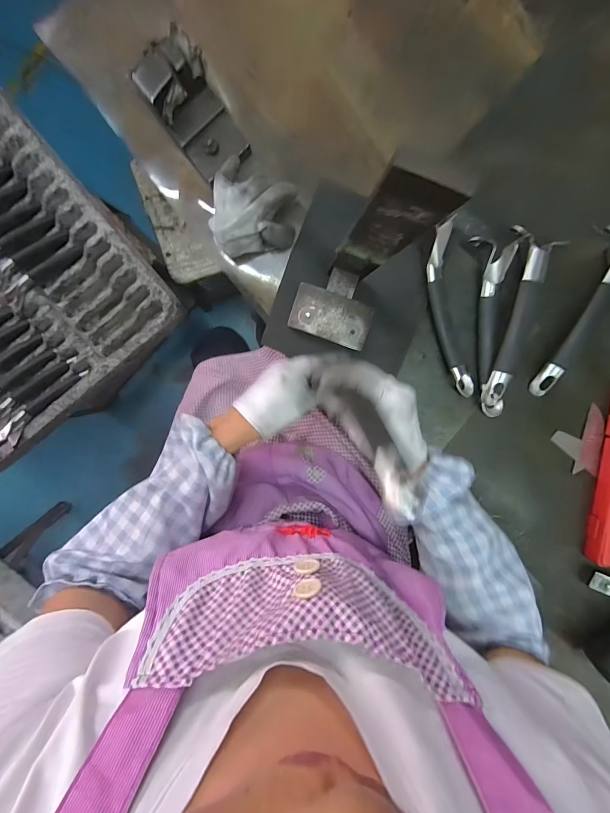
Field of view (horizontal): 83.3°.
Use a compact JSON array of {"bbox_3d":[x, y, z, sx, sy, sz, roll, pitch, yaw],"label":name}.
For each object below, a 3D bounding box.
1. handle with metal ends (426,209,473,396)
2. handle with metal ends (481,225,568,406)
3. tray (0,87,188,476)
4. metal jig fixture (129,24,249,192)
[{"bbox_3d":[0.177,-0.113,0.424,0.036,0.032,0.209,-15,100,-1],"label":"handle with metal ends"},{"bbox_3d":[0.267,-0.107,0.429,0.044,0.033,0.214,8,99,-4],"label":"handle with metal ends"},{"bbox_3d":[-0.599,-0.201,0.612,0.565,0.080,0.570,-40,99,4],"label":"tray"},{"bbox_3d":[-0.111,-0.301,0.355,0.068,0.064,0.091,-43,99,4],"label":"metal jig fixture"}]

